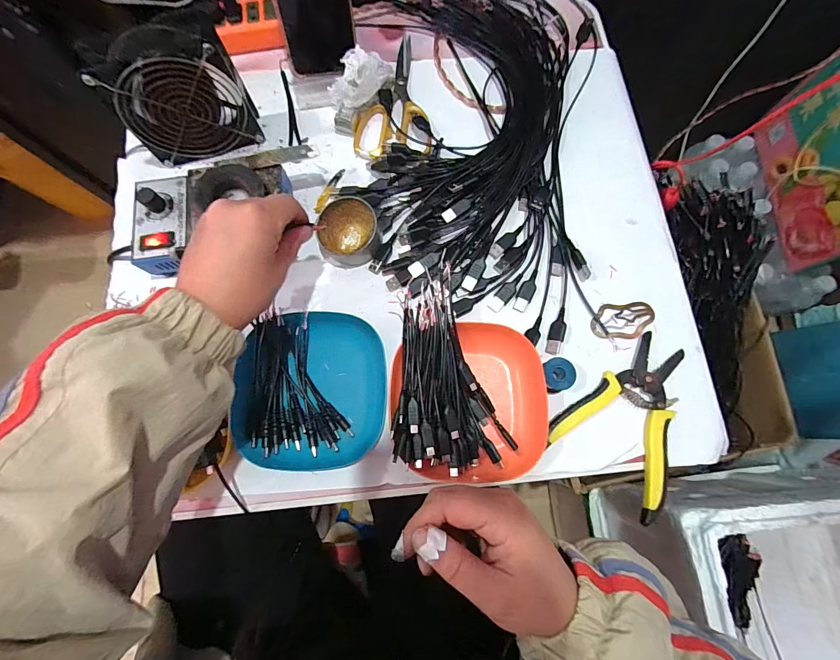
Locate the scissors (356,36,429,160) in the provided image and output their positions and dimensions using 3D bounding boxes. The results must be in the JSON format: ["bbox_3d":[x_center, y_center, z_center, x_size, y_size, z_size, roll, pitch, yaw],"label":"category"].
[{"bbox_3d":[-0.033,-0.282,0.445,0.087,0.011,0.174,-1,76,1],"label":"scissors"}]

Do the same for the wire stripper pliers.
[{"bbox_3d":[0.207,0.083,0.350,0.144,0.013,0.108,-43,80,-8],"label":"wire stripper pliers"}]

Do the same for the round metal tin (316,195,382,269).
[{"bbox_3d":[-0.075,-0.103,0.391,0.061,0.027,0.064,0,76,1],"label":"round metal tin"}]

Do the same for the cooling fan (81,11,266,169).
[{"bbox_3d":[-0.244,-0.240,0.381,0.116,0.126,0.050,-19,76,-3],"label":"cooling fan"}]

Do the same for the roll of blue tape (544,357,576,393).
[{"bbox_3d":[0.130,0.043,0.354,0.027,0.024,0.030,-7,77,-1],"label":"roll of blue tape"}]

